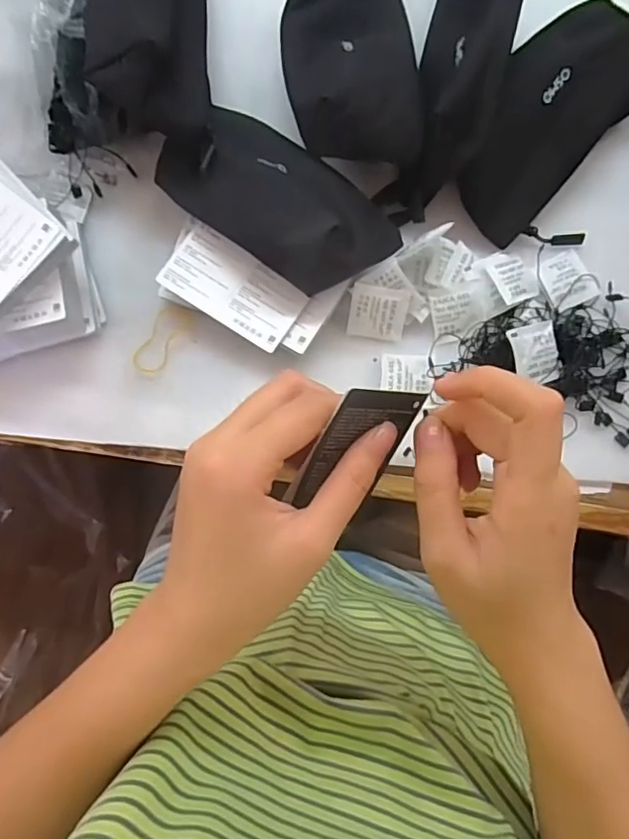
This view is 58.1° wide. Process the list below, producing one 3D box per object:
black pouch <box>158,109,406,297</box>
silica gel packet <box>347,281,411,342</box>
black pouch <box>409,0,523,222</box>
[{"bbox_3d":[-0.029,-0.158,0.389,0.179,0.039,0.093,36,85,6],"label":"black pouch"},{"bbox_3d":[0.046,-0.077,0.409,0.041,0.004,0.040,8,122,0],"label":"silica gel packet"},{"bbox_3d":[0.103,-0.264,0.402,0.071,0.068,0.225,14,83,3],"label":"black pouch"}]

